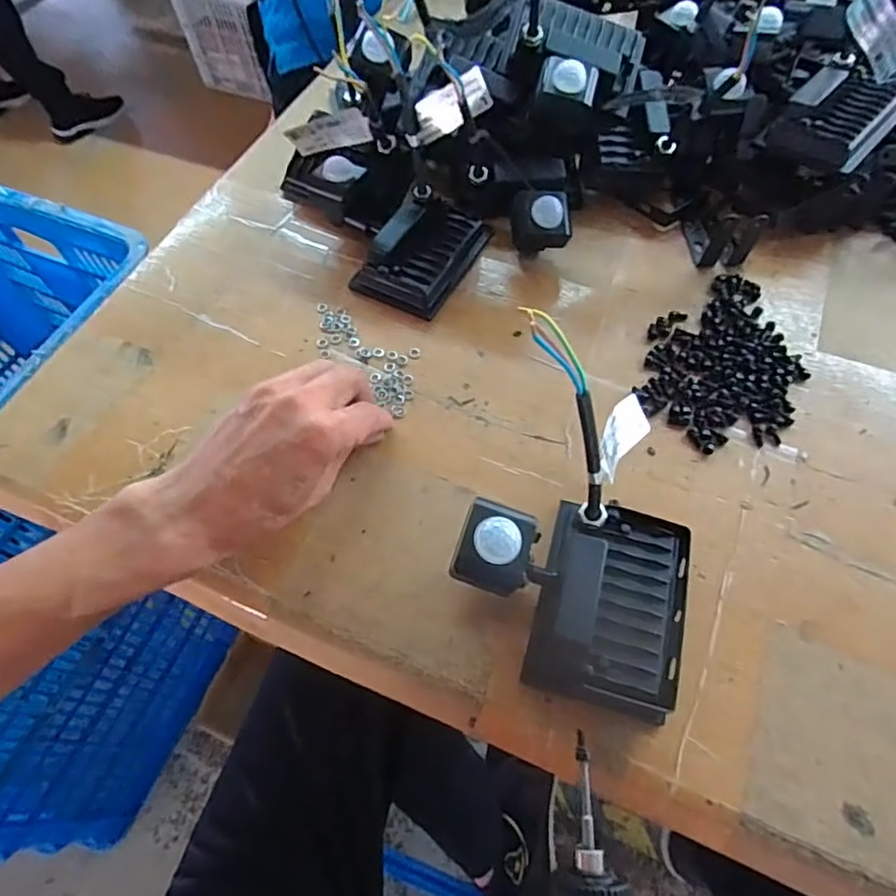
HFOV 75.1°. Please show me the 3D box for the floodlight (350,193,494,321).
[{"bbox_3d":[-0.020,-0.155,0.454,0.068,0.031,0.097,25,64,16],"label":"floodlight"}]

